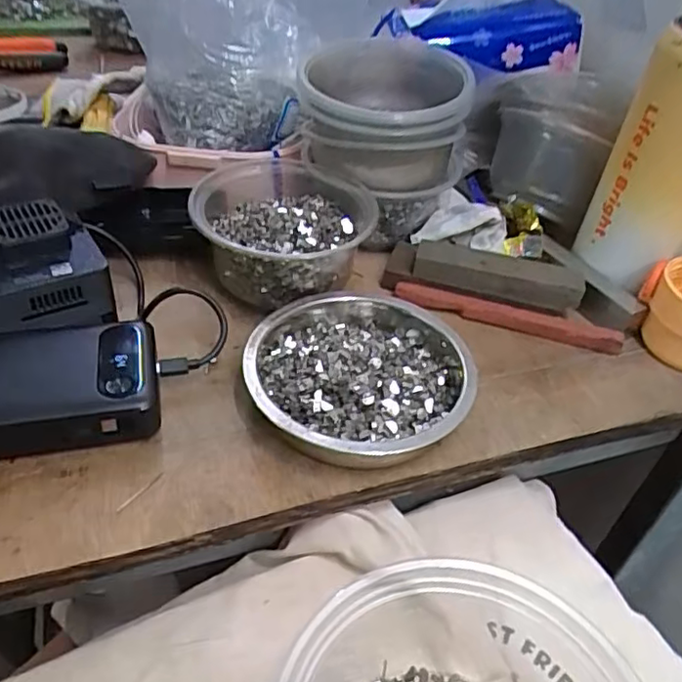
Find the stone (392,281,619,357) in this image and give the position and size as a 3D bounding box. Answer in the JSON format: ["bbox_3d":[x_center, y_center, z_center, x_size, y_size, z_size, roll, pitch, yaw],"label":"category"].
[{"bbox_3d":[0.108,-0.017,0.417,0.145,0.012,0.012,14,41,9],"label":"stone"}]

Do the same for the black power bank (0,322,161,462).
[{"bbox_3d":[-0.182,0.026,0.325,0.168,0.023,0.076,-5,42,-13],"label":"black power bank"}]

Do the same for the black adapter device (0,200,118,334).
[{"bbox_3d":[-0.177,-0.044,0.365,0.077,0.032,0.079,-12,44,-20],"label":"black adapter device"}]

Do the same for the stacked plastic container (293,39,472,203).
[{"bbox_3d":[0.030,-0.157,0.442,0.111,0.070,0.106,8,41,2],"label":"stacked plastic container"}]

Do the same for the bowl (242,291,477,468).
[{"bbox_3d":[0.012,0.016,0.354,0.117,0.032,0.125,3,41,-3],"label":"bowl"}]

